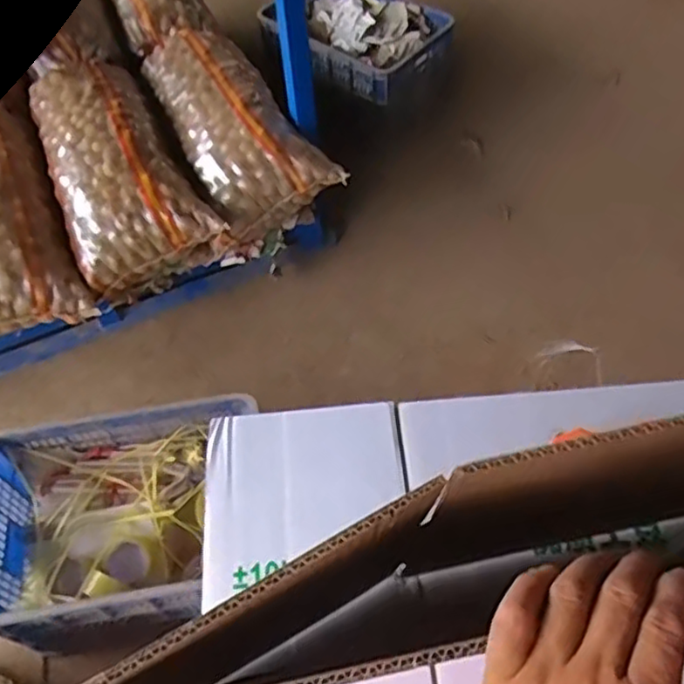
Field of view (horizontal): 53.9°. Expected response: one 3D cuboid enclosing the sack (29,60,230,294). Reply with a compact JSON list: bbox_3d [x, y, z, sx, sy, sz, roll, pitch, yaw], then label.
[{"bbox_3d":[-0.561,-0.448,1.670,0.319,0.175,0.619,-22,58,-11],"label":"sack"}]

